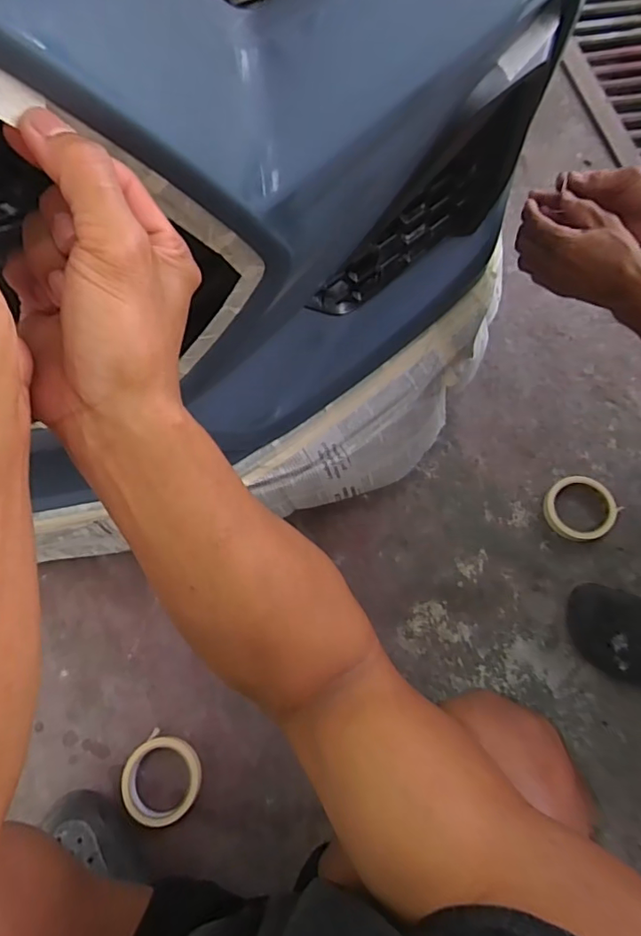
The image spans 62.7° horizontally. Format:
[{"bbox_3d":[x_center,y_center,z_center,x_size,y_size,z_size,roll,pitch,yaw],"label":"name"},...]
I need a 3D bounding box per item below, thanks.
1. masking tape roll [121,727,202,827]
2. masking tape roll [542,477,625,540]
[{"bbox_3d":[-0.203,0.397,0.672,0.098,0.023,0.093,0,71,0],"label":"masking tape roll"},{"bbox_3d":[0.395,0.060,0.797,0.102,0.028,0.096,0,71,0],"label":"masking tape roll"}]

